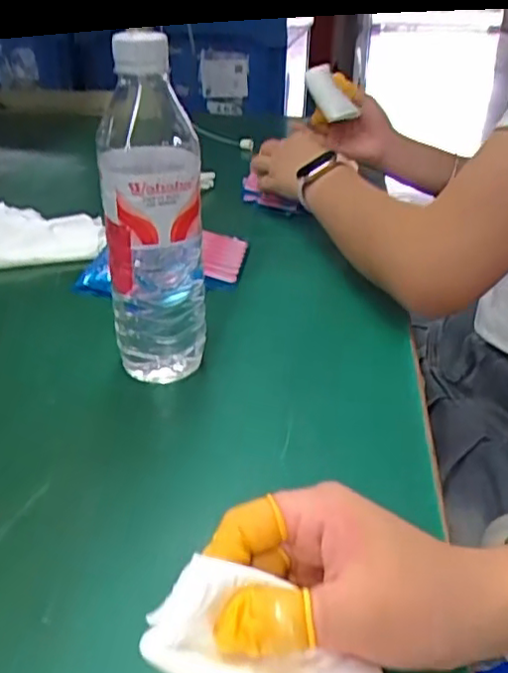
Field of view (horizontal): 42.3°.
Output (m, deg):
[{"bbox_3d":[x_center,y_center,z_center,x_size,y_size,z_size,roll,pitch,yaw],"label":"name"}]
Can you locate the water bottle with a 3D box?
[{"bbox_3d":[-0.065,-0.074,0.435,0.061,0.224,0.063,-1,30,-2],"label":"water bottle"}]

